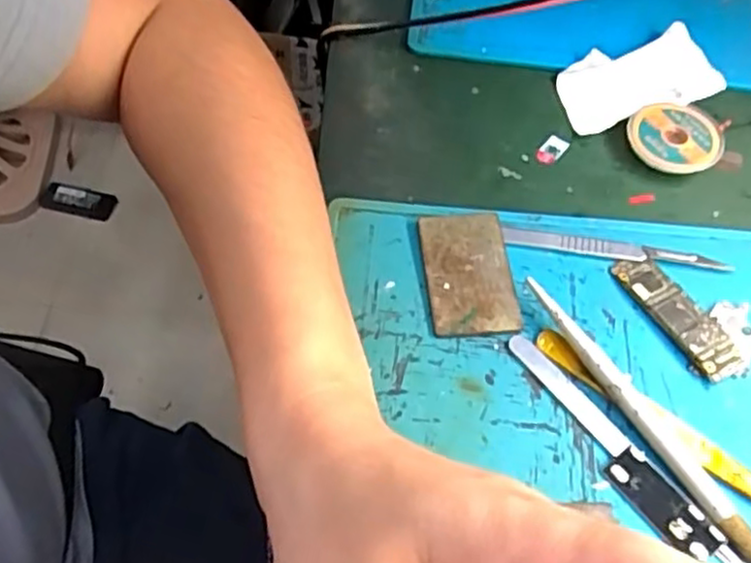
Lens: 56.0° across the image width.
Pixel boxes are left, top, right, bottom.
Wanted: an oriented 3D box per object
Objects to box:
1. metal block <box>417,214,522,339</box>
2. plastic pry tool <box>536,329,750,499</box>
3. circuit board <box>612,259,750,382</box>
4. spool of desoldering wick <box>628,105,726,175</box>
[{"bbox_3d":[0.039,-0.003,0.303,0.037,0.006,0.059,-3,56,-4],"label":"metal block"},{"bbox_3d":[0.113,0.055,0.267,0.121,0.006,0.014,38,62,22],"label":"plastic pry tool"},{"bbox_3d":[0.133,0.011,0.297,0.036,0.007,0.063,-25,60,-18],"label":"circuit board"},{"bbox_3d":[0.147,-0.069,0.348,0.042,0.014,0.038,-3,56,-4],"label":"spool of desoldering wick"}]

